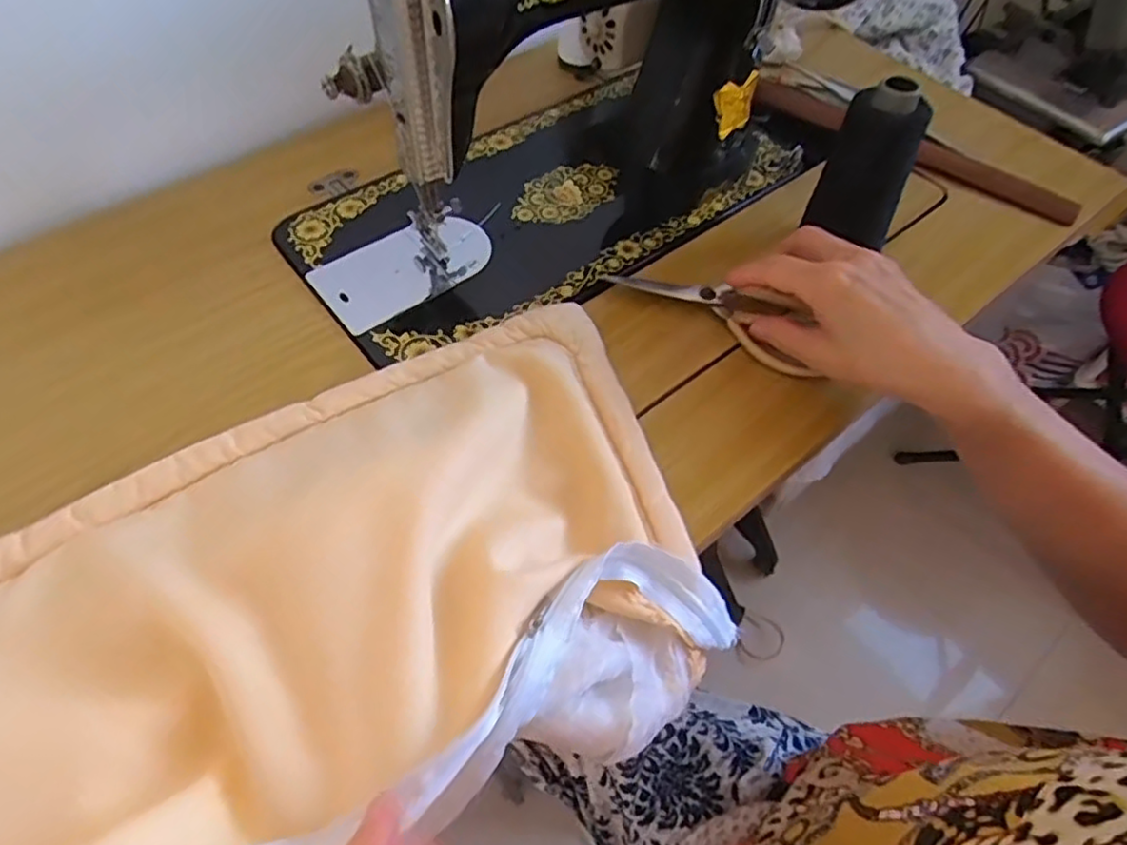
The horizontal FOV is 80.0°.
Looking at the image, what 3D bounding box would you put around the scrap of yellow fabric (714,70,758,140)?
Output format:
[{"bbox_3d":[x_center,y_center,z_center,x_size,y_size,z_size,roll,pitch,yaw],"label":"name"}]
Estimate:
[{"bbox_3d":[0.125,-0.230,0.489,0.042,0.042,0.006,-30,63,-20],"label":"scrap of yellow fabric"}]

